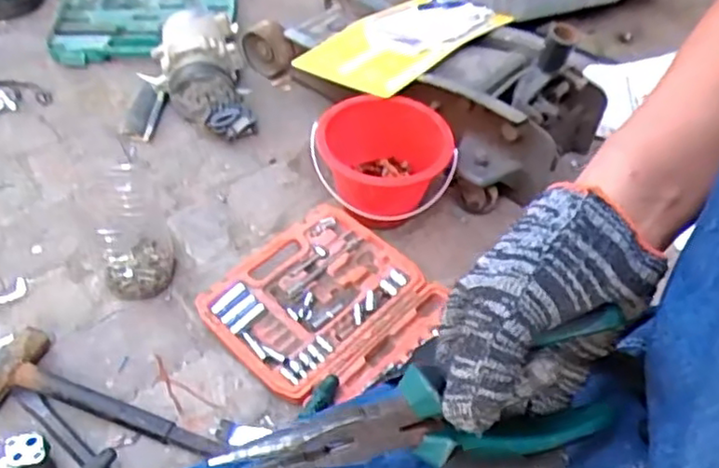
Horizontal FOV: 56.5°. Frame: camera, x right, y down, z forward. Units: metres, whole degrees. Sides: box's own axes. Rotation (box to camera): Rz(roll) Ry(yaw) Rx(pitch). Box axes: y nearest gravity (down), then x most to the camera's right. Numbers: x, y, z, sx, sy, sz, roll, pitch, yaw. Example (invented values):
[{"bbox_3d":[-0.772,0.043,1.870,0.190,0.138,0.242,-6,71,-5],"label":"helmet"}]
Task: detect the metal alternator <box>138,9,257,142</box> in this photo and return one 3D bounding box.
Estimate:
[{"bbox_3d":[-0.248,-0.247,1.031,0.146,0.127,0.180,-8,49,-11],"label":"metal alternator"}]

